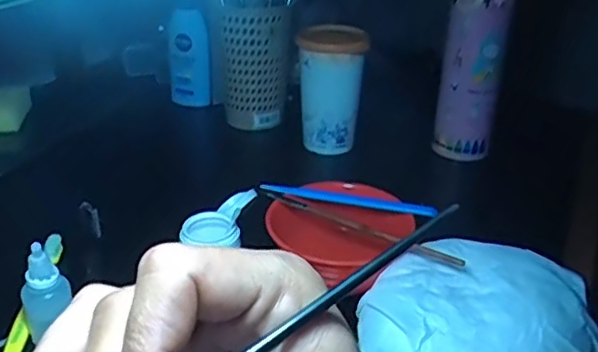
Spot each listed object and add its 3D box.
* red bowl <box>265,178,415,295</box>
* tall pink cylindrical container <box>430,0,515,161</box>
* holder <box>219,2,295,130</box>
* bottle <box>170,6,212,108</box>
[{"bbox_3d":[0.030,0.045,0.492,0.101,0.047,0.087,23,35,32],"label":"red bowl"},{"bbox_3d":[0.179,-0.126,0.647,0.061,0.217,0.073,9,30,12],"label":"tall pink cylindrical container"},{"bbox_3d":[-0.047,-0.135,0.745,0.074,0.135,0.081,4,29,4],"label":"holder"},{"bbox_3d":[-0.135,-0.148,0.788,0.051,0.124,0.027,7,33,7],"label":"bottle"}]

